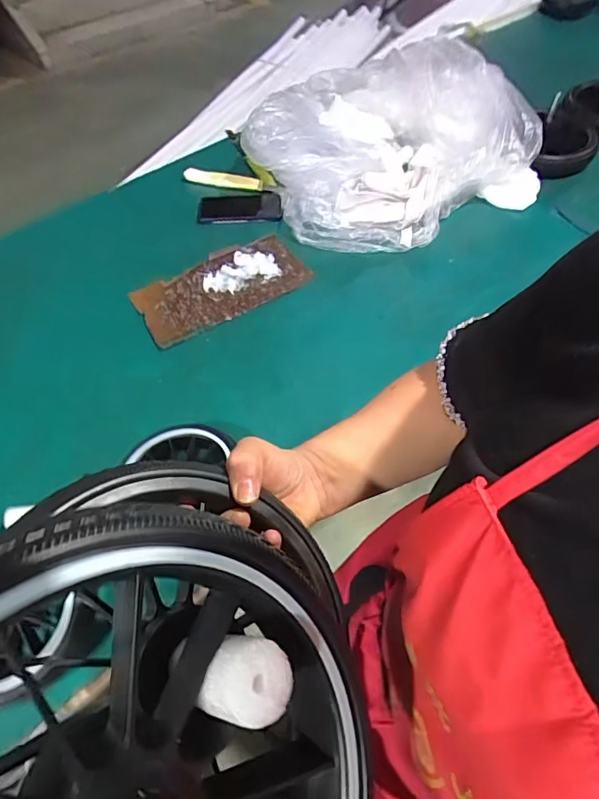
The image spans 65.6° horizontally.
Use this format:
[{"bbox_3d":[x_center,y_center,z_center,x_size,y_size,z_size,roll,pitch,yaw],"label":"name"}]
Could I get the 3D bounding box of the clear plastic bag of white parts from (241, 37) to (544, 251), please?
[{"bbox_3d":[0.165,-0.526,0.952,0.513,0.163,0.449,-27,60,-16],"label":"clear plastic bag of white parts"}]

